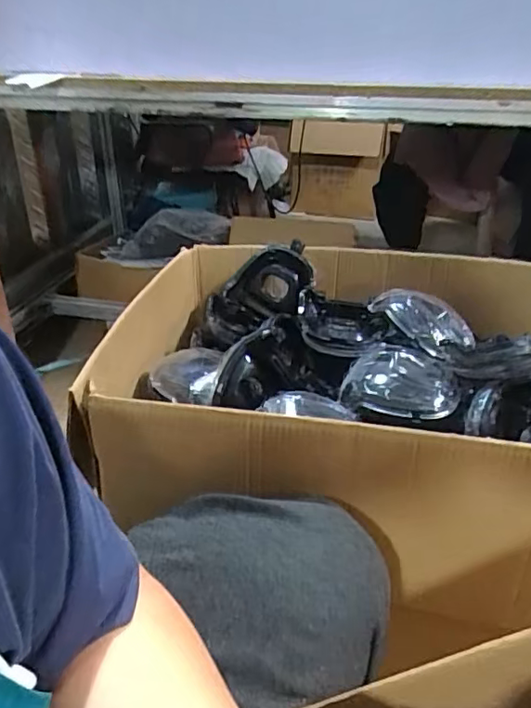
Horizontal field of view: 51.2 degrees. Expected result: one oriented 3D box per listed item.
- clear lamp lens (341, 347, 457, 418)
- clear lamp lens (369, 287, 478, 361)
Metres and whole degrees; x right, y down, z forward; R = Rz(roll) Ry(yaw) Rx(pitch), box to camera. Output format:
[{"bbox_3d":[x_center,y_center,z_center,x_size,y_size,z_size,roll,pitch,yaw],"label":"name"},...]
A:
[{"bbox_3d":[0.170,0.033,0.692,0.135,0.038,0.110,8,31,13],"label":"clear lamp lens"},{"bbox_3d":[0.229,-0.043,0.766,0.108,0.056,0.150,-21,36,-32],"label":"clear lamp lens"}]

